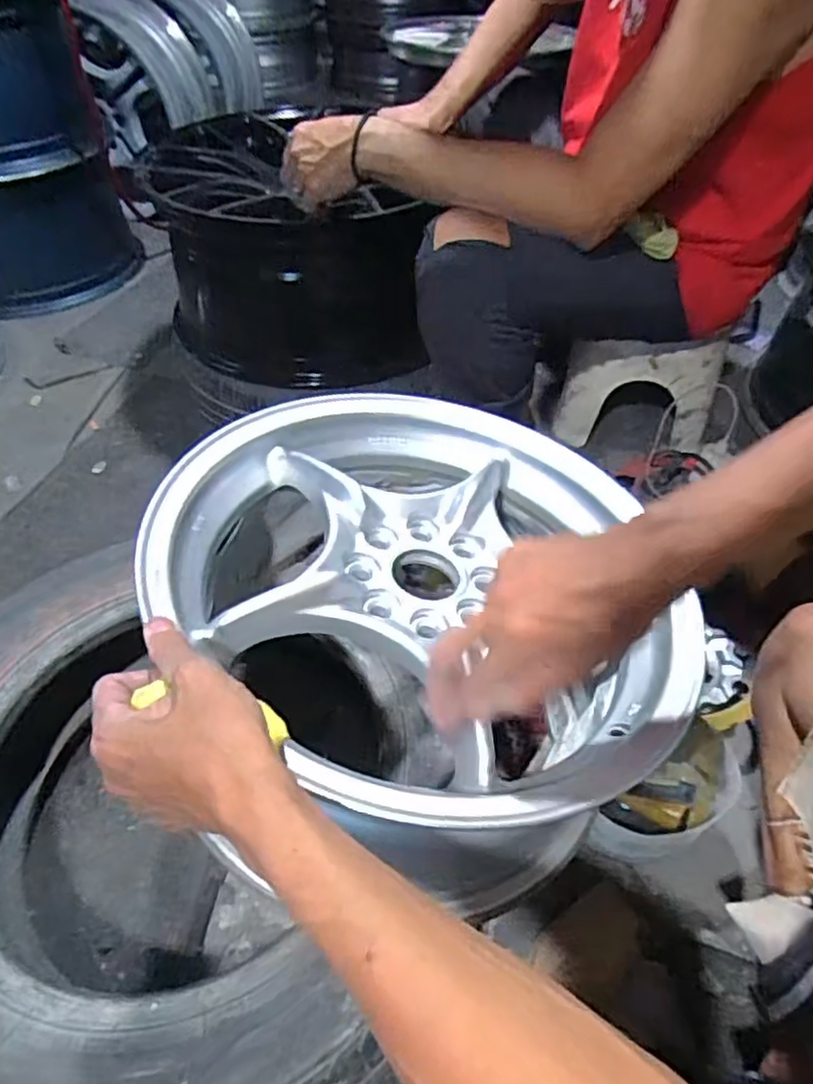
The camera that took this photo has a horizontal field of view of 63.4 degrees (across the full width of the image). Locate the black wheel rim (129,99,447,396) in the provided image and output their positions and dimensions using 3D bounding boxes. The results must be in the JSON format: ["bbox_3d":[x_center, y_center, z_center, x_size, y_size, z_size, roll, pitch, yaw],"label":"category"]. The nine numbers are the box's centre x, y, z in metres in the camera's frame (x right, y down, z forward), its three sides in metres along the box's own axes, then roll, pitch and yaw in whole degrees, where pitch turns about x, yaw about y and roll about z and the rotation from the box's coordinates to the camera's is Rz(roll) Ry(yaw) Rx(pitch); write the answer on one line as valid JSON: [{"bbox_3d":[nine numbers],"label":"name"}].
[{"bbox_3d":[-0.186,-0.442,1.026,0.395,0.298,0.384,-10,48,-10],"label":"black wheel rim"}]

